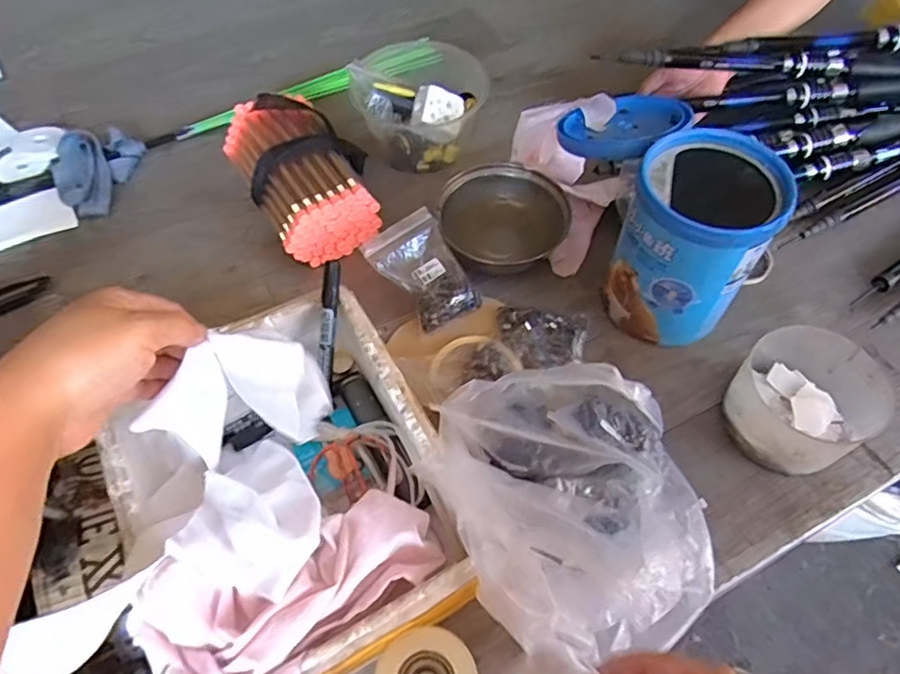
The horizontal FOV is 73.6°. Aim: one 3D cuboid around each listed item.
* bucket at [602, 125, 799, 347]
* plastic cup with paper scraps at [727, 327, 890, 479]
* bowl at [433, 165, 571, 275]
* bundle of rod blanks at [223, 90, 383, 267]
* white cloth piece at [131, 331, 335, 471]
[{"bbox_3d":[0.228,-0.089,0.581,0.119,0.173,0.125,0,58,0],"label":"bucket"},{"bbox_3d":[0.315,0.057,0.547,0.114,0.071,0.110,0,58,0],"label":"plastic cup with paper scraps"},{"bbox_3d":[0.057,-0.120,0.684,0.137,0.071,0.131,0,58,0],"label":"bowl"},{"bbox_3d":[-0.165,-0.188,0.706,0.136,0.082,0.214,-27,62,-15],"label":"bundle of rod blanks"},{"bbox_3d":[-0.132,0.045,0.386,0.107,0.115,0.034,-12,59,-7],"label":"white cloth piece"}]

